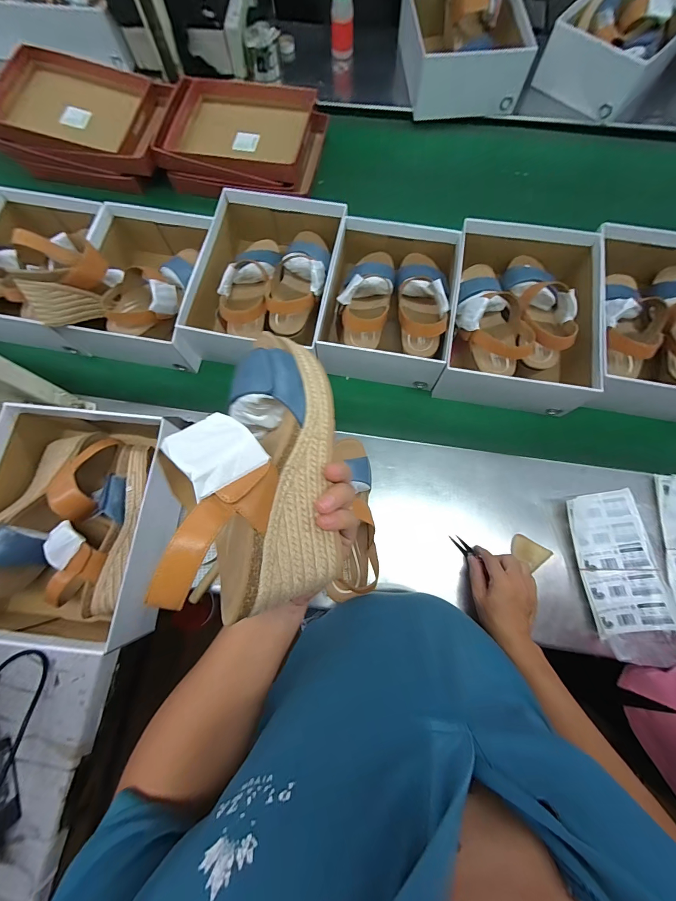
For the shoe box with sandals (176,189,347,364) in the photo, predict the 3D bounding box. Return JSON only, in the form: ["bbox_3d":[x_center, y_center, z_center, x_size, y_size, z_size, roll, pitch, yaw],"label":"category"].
[{"bbox_3d":[-0.128,-0.316,0.630,0.241,0.131,0.316,12,72,2],"label":"shoe box with sandals"}]

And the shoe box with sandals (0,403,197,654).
[{"bbox_3d":[-0.371,0.104,0.488,0.242,0.120,0.297,7,72,0],"label":"shoe box with sandals"}]

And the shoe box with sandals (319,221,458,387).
[{"bbox_3d":[0.090,-0.271,0.611,0.214,0.113,0.271,11,72,2],"label":"shoe box with sandals"}]

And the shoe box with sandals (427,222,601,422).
[{"bbox_3d":[0.313,-0.241,0.600,0.241,0.120,0.314,9,72,1],"label":"shoe box with sandals"}]

